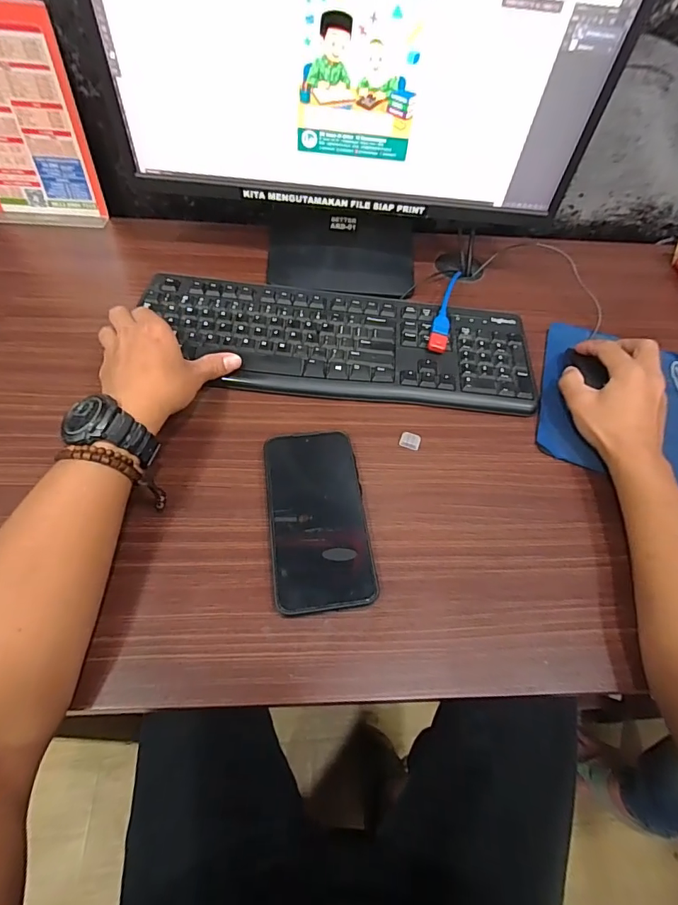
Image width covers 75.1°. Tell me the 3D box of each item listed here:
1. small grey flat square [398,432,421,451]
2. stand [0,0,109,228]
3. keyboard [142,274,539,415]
[{"bbox_3d":[0.070,-0.012,0.431,0.019,0.005,0.015,18,59,7],"label":"small grey flat square"},{"bbox_3d":[-0.383,-0.389,0.527,0.148,0.209,0.053,-3,57,-7],"label":"stand"},{"bbox_3d":[0.000,-0.123,0.485,0.418,0.017,0.154,10,58,2],"label":"keyboard"}]

